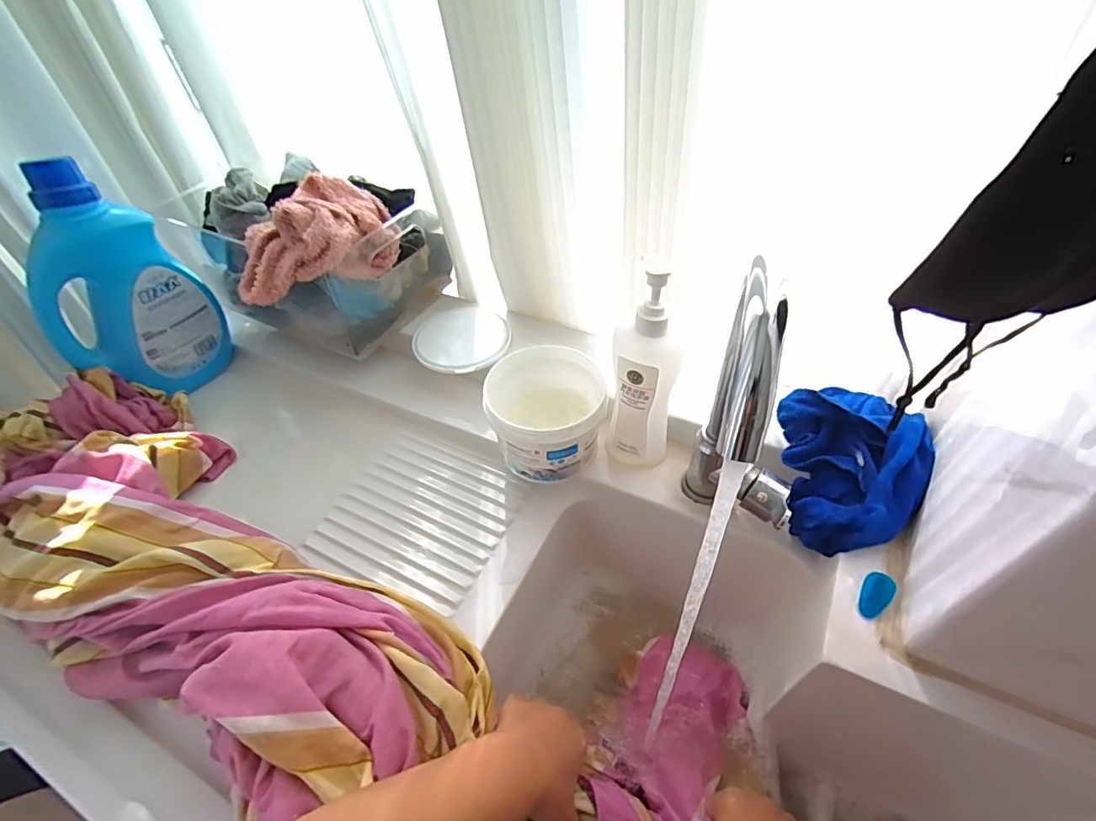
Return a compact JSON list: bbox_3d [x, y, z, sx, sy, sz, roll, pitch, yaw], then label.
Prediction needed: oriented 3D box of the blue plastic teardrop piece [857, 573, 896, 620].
[{"bbox_3d":[0.262,0.148,0.419,0.022,0.014,0.035,31,58,26],"label":"blue plastic teardrop piece"}]

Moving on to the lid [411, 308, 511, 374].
[{"bbox_3d":[-0.110,-0.095,0.670,0.117,0.013,0.124,-2,50,2],"label":"lid"}]

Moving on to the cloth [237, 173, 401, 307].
[{"bbox_3d":[-0.252,-0.188,0.575,0.160,0.095,0.145,-13,50,-7],"label":"cloth"}]

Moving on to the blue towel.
[{"bbox_3d":[0.278,0.052,0.478,0.115,0.072,0.147,5,50,8],"label":"blue towel"}]

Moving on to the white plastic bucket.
[{"bbox_3d":[-0.002,0.011,0.560,0.115,0.104,0.115,-2,50,2],"label":"white plastic bucket"}]

